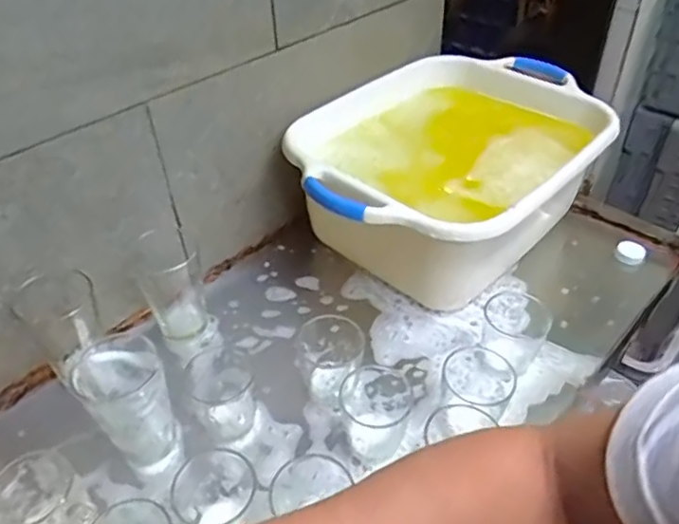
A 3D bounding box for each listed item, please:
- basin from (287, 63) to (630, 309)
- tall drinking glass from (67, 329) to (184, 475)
[{"bbox_3d":[0.158,-0.124,0.899,0.369,0.196,0.477,23,47,27],"label":"basin"},{"bbox_3d":[-0.226,0.154,0.640,0.082,0.141,0.095,-26,46,-25],"label":"tall drinking glass"}]

